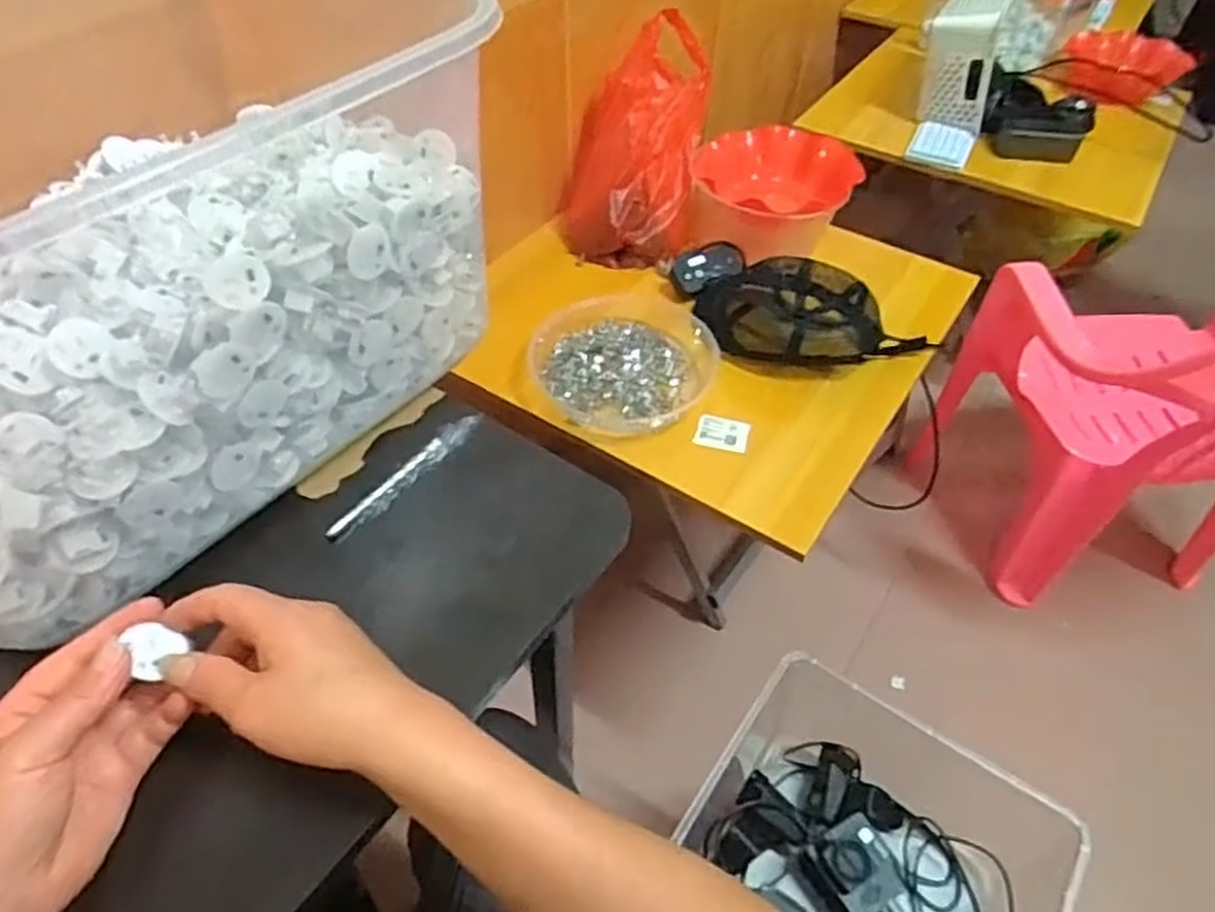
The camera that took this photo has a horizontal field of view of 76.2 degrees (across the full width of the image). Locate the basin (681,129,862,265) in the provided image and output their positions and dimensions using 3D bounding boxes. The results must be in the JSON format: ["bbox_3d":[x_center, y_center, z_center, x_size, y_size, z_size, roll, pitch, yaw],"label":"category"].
[{"bbox_3d":[0.231,-0.378,1.150,0.220,0.111,0.236,29,54,21],"label":"basin"}]

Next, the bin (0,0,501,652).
[{"bbox_3d":[-0.334,-0.139,0.489,0.356,0.229,0.418,30,54,21],"label":"bin"}]

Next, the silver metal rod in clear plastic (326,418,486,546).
[{"bbox_3d":[-0.139,0.012,0.544,0.016,0.010,0.139,29,54,20],"label":"silver metal rod in clear plastic"}]

